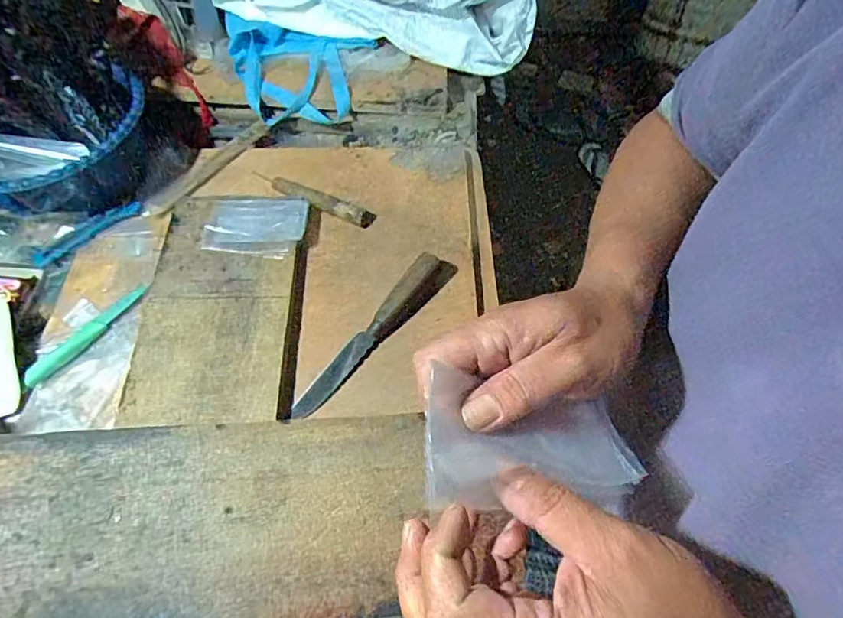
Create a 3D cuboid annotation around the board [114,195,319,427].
[{"bbox_3d":[-0.227,-0.012,0.592,0.178,0.021,0.302,1,59,-1],"label":"board"}]

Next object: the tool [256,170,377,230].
[{"bbox_3d":[-0.148,-0.149,0.675,0.180,0.021,0.026,21,61,11],"label":"tool"}]

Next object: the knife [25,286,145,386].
[{"bbox_3d":[-0.379,0.027,0.576,0.026,0.011,0.153,31,63,16],"label":"knife"}]

